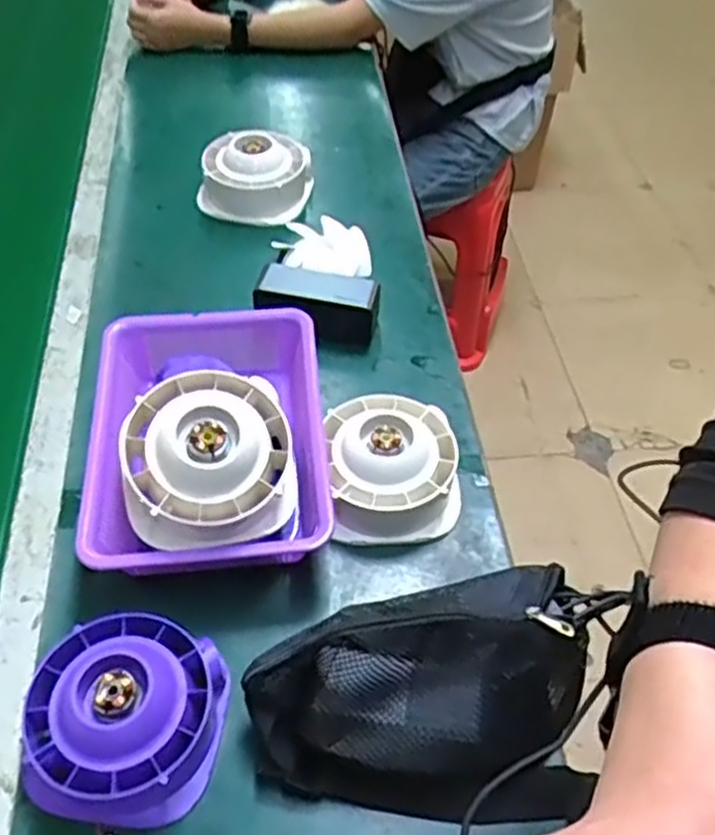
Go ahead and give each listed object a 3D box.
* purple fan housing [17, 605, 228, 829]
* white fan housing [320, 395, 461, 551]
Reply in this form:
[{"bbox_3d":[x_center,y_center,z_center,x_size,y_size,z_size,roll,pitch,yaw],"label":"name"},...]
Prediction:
[{"bbox_3d":[-0.168,0.211,0.559,0.132,0.063,0.129,8,50,0],"label":"purple fan housing"},{"bbox_3d":[0.033,0.042,0.706,0.118,0.061,0.128,0,50,-6],"label":"white fan housing"}]

